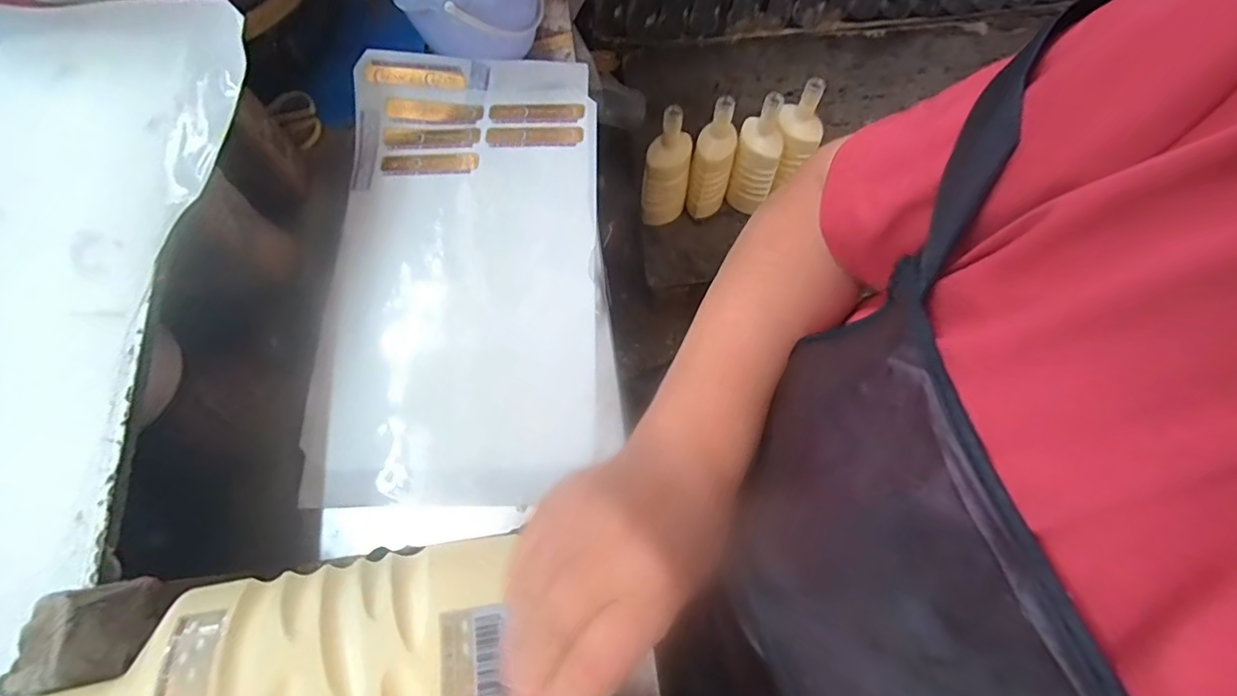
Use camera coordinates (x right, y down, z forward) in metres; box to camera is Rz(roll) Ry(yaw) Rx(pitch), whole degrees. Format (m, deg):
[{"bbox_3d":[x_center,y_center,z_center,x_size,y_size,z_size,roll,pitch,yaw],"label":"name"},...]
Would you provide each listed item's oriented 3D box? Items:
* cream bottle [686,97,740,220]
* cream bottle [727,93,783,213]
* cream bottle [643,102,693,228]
[{"bbox_3d":[0.172,-0.332,0.971,0.071,0.258,0.079,12,70,5],"label":"cream bottle"},{"bbox_3d":[0.252,-0.346,0.955,0.081,0.229,0.080,15,71,6],"label":"cream bottle"},{"bbox_3d":[0.090,-0.324,0.961,0.080,0.237,0.070,8,70,3],"label":"cream bottle"}]

